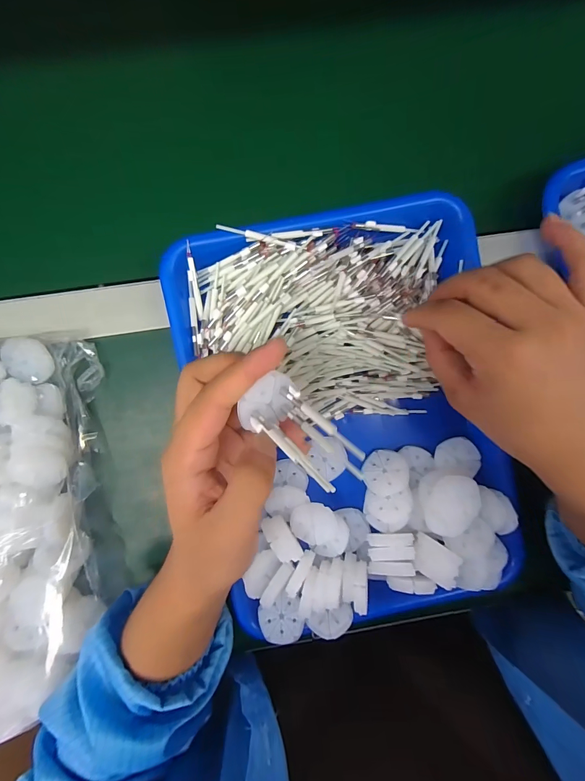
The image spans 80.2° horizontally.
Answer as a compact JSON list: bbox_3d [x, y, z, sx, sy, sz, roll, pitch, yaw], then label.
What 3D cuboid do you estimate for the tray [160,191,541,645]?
[{"bbox_3d":[0.050,0.022,0.279,0.238,0.043,0.321,-14,96,-4],"label":"tray"}]

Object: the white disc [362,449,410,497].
[{"bbox_3d":[0.078,0.069,0.292,0.036,0.008,0.037,-5,67,11],"label":"white disc"}]

